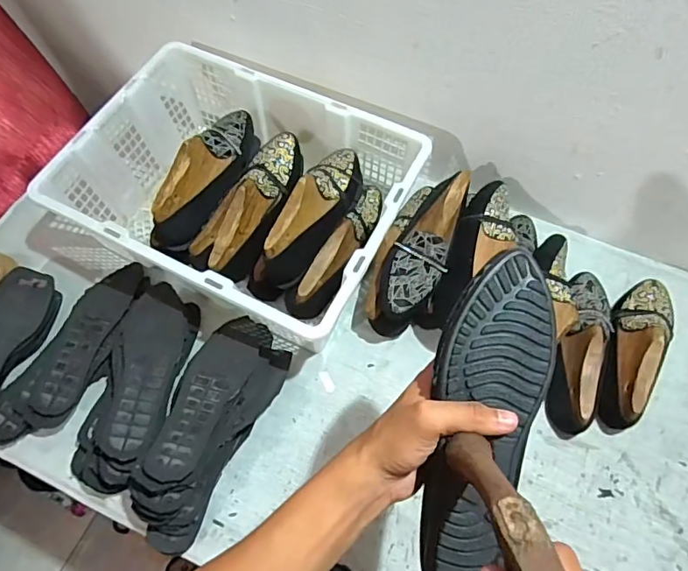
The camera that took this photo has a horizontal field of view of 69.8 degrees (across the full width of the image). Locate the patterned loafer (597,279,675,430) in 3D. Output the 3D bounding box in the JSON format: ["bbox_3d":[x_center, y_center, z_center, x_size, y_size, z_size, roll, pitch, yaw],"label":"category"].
[{"bbox_3d":[0.419,0.082,0.700,0.081,0.075,0.236,28,67,14],"label":"patterned loafer"}]

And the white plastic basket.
[{"bbox_3d":[-0.153,-0.132,0.763,0.461,0.173,0.341,24,67,12],"label":"white plastic basket"}]

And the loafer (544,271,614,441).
[{"bbox_3d":[0.338,0.084,0.703,0.077,0.084,0.247,14,65,8],"label":"loafer"}]

